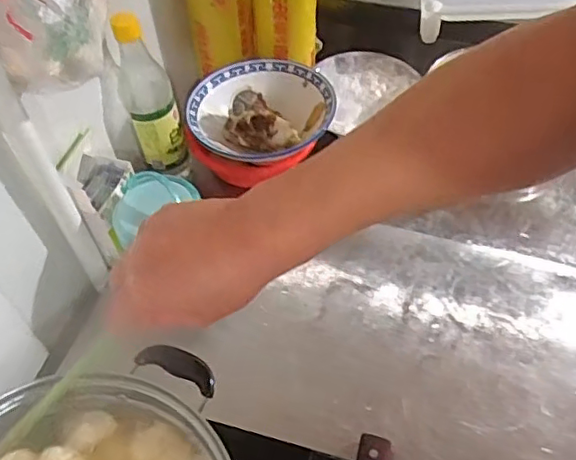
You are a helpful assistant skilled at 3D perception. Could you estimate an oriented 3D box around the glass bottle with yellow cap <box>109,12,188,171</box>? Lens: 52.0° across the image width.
[{"bbox_3d":[-0.167,-0.160,0.715,0.063,0.204,0.052,-18,55,-12],"label":"glass bottle with yellow cap"}]

